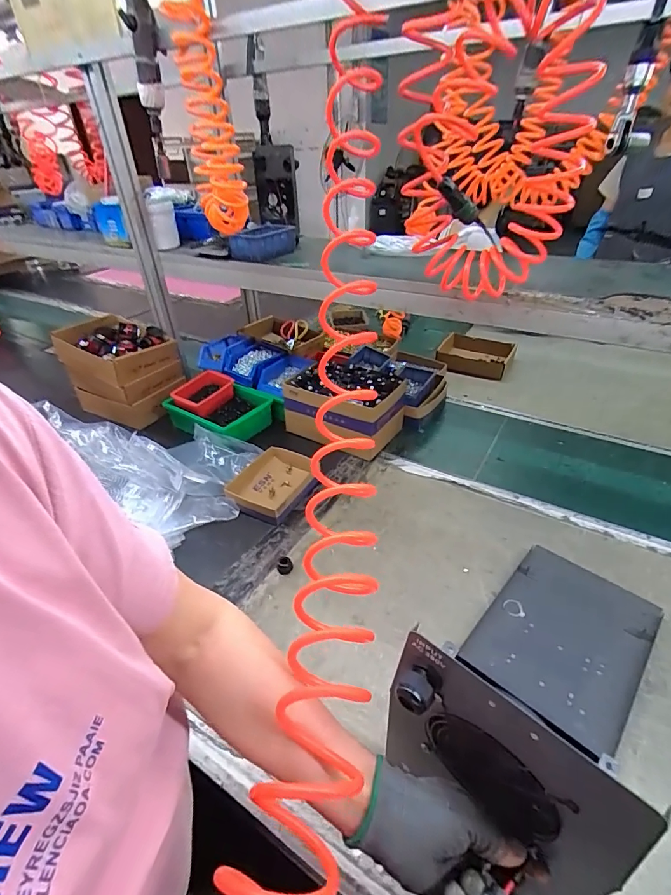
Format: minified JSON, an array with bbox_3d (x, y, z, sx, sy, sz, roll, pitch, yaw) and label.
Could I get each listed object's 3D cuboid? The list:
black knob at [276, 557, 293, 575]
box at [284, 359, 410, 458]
[{"bbox_3d":[-0.090,0.211,0.746,0.028,0.012,0.029,-3,37,2],"label":"black knob"},{"bbox_3d":[0.017,-0.107,1.051,0.280,0.150,0.187,17,42,26],"label":"box"}]

